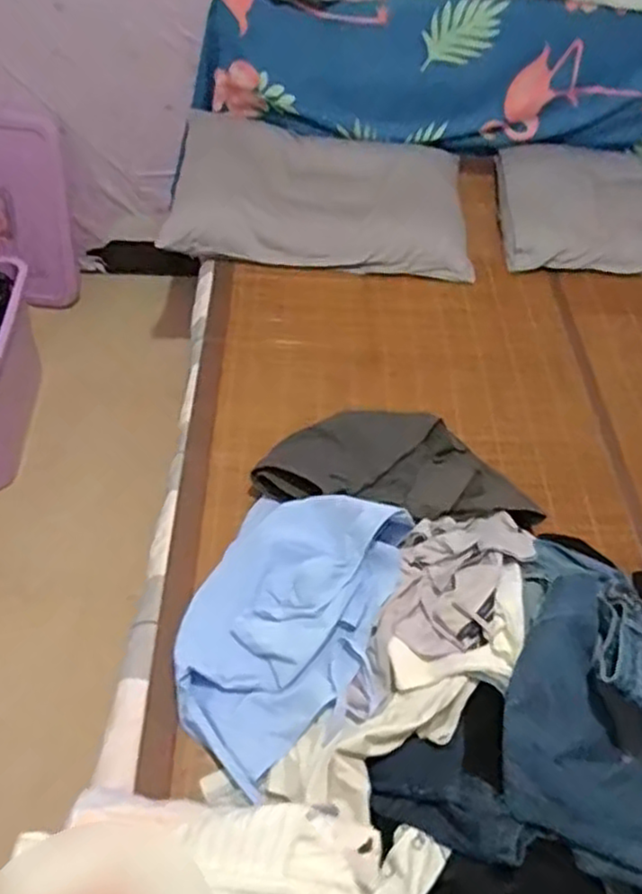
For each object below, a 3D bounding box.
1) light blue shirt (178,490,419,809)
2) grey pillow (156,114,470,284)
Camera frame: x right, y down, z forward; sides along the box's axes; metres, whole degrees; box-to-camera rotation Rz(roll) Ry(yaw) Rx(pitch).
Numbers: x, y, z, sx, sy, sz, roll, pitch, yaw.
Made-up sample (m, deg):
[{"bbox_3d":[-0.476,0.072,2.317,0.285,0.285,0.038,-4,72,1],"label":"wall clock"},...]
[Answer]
[{"bbox_3d":[-0.047,0.227,0.934,0.266,0.110,0.371,14,50,9],"label":"light blue shirt"},{"bbox_3d":[-0.017,-0.564,1.650,0.695,0.143,0.397,1,49,-2],"label":"grey pillow"}]

